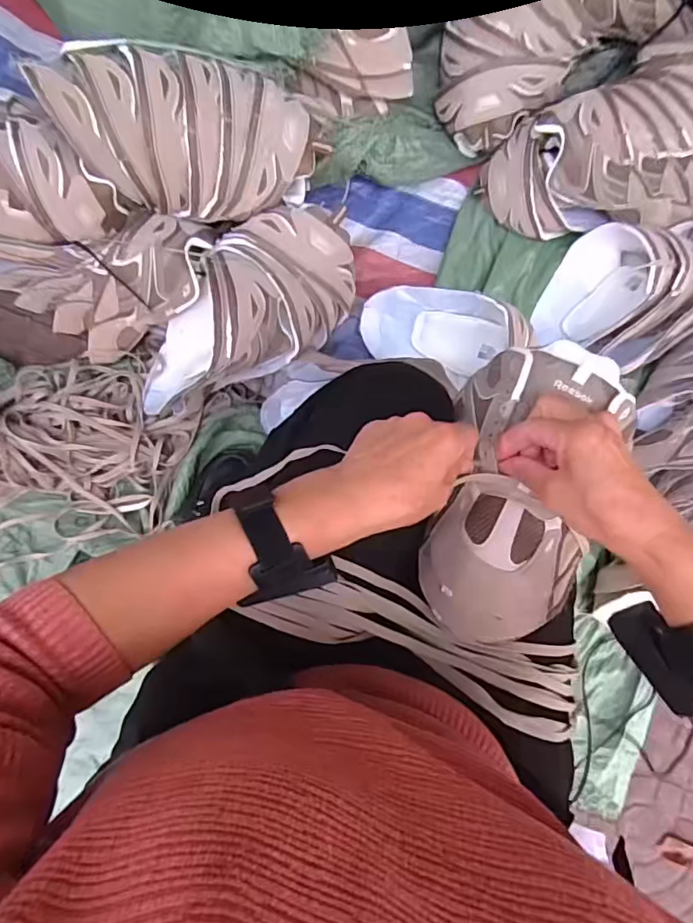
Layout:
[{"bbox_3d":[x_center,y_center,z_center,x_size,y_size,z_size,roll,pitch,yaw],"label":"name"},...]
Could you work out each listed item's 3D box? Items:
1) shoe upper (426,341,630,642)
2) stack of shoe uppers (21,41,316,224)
[{"bbox_3d":[0.152,0.018,0.430,0.136,0.061,0.255,18,78,3],"label":"shoe upper"},{"bbox_3d":[-0.183,-0.377,0.613,0.283,0.124,0.149,14,82,-2],"label":"stack of shoe uppers"}]

